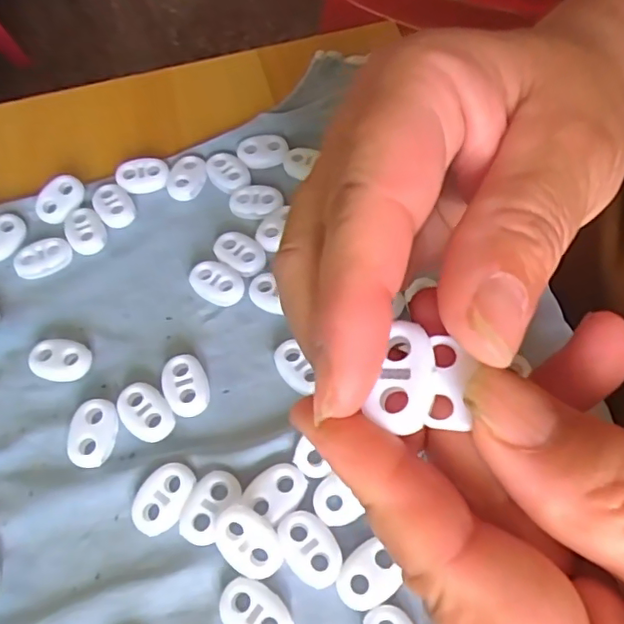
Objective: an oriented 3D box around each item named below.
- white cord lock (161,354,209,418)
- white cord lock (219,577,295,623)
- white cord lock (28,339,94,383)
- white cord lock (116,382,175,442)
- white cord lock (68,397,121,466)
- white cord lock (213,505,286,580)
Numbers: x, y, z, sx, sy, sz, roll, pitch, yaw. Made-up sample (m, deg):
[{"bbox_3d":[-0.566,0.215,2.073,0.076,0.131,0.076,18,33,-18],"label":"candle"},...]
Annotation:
[{"bbox_3d":[-0.044,0.026,0.195,0.015,0.006,0.021,-23,61,-10],"label":"white cord lock"},{"bbox_3d":[-0.016,0.086,0.159,0.022,0.005,0.015,27,66,18],"label":"white cord lock"},{"bbox_3d":[-0.091,0.018,0.203,0.021,0.006,0.015,11,61,10],"label":"white cord lock"},{"bbox_3d":[-0.056,0.034,0.190,0.015,0.006,0.021,-31,63,-14],"label":"white cord lock"},{"bbox_3d":[-0.073,0.040,0.188,0.013,0.008,0.022,5,62,7],"label":"white cord lock"},{"bbox_3d":[-0.019,0.067,0.165,0.015,0.006,0.021,-41,83,-8],"label":"white cord lock"}]

